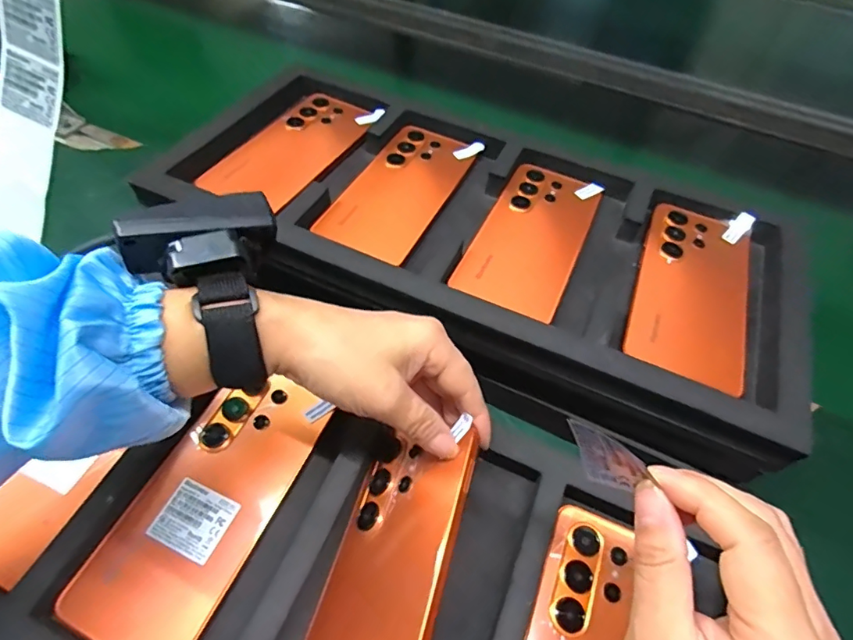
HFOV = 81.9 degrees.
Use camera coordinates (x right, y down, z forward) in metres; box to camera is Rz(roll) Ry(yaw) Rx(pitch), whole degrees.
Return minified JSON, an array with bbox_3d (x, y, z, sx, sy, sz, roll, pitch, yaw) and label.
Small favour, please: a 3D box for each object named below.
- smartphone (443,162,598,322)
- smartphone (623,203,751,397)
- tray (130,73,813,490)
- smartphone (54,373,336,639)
[{"bbox_3d":[0.084,-0.067,0.387,0.077,0.006,0.161,23,56,12],"label":"smartphone"},{"bbox_3d":[0.196,-0.023,0.361,0.076,0.009,0.159,21,56,11],"label":"smartphone"},{"bbox_3d":[0.035,-0.069,0.391,0.472,0.045,0.241,23,56,12],"label":"tray"},{"bbox_3d":[-0.129,0.107,0.292,0.076,0.012,0.159,21,56,11],"label":"smartphone"}]

